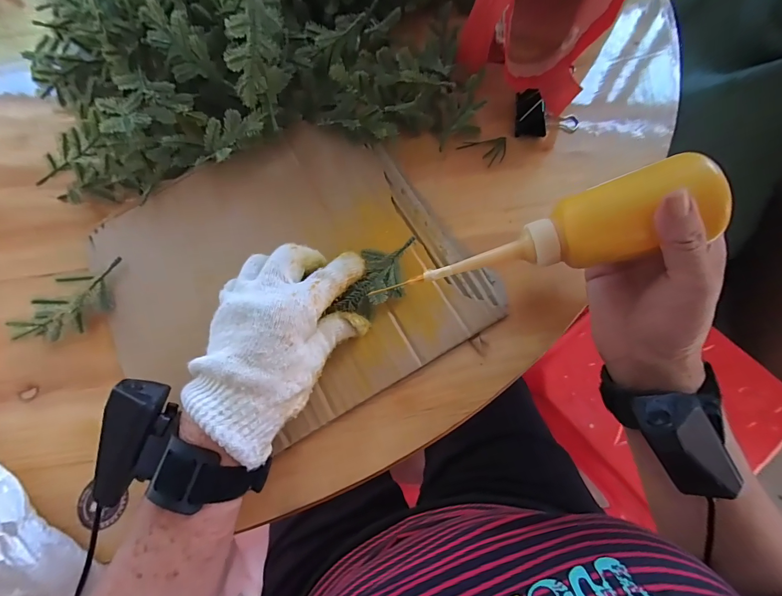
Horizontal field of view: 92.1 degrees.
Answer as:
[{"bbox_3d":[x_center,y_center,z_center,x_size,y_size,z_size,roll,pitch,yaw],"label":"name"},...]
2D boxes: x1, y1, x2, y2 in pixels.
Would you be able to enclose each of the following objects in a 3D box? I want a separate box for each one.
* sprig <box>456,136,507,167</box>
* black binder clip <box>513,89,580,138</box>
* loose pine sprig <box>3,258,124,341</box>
[{"bbox_3d":[0.088,-0.138,0.355,0.047,0.004,0.030,-10,70,-2],"label":"sprig"},{"bbox_3d":[0.151,-0.180,0.359,0.057,0.028,0.048,5,70,4],"label":"black binder clip"},{"bbox_3d":[-0.252,0.002,0.298,0.038,0.020,0.085,38,75,14],"label":"loose pine sprig"}]

